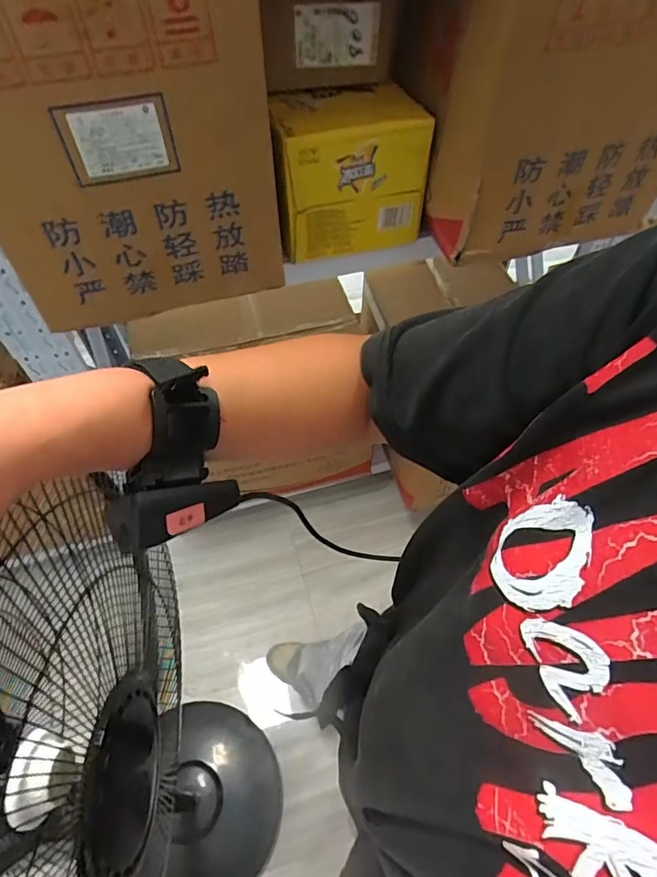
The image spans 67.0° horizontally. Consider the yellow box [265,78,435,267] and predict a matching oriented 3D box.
[{"bbox_3d":[0.029,-0.438,0.838,0.251,0.204,0.134,-12,54,-9],"label":"yellow box"}]

